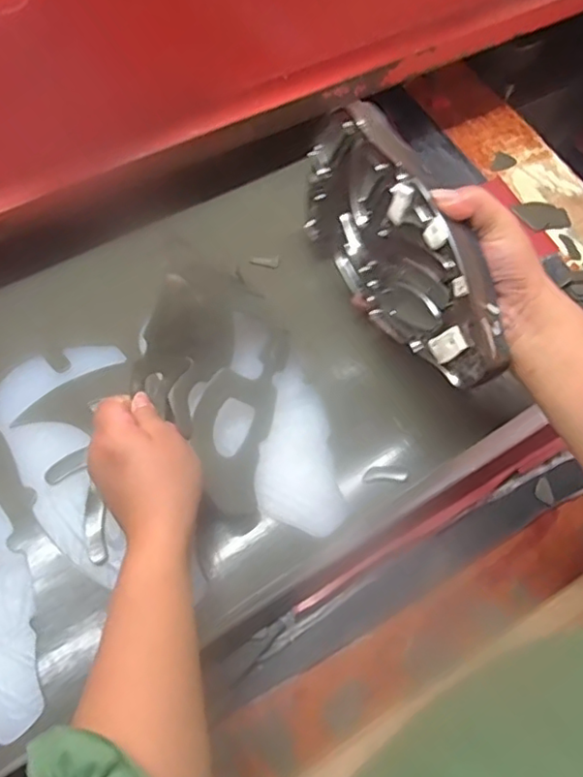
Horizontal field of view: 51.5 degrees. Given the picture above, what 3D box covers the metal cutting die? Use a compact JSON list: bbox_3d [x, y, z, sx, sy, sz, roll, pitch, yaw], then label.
[{"bbox_3d":[0.077,-0.105,0.453,0.041,0.116,0.239,-24,67,-14],"label":"metal cutting die"}]

